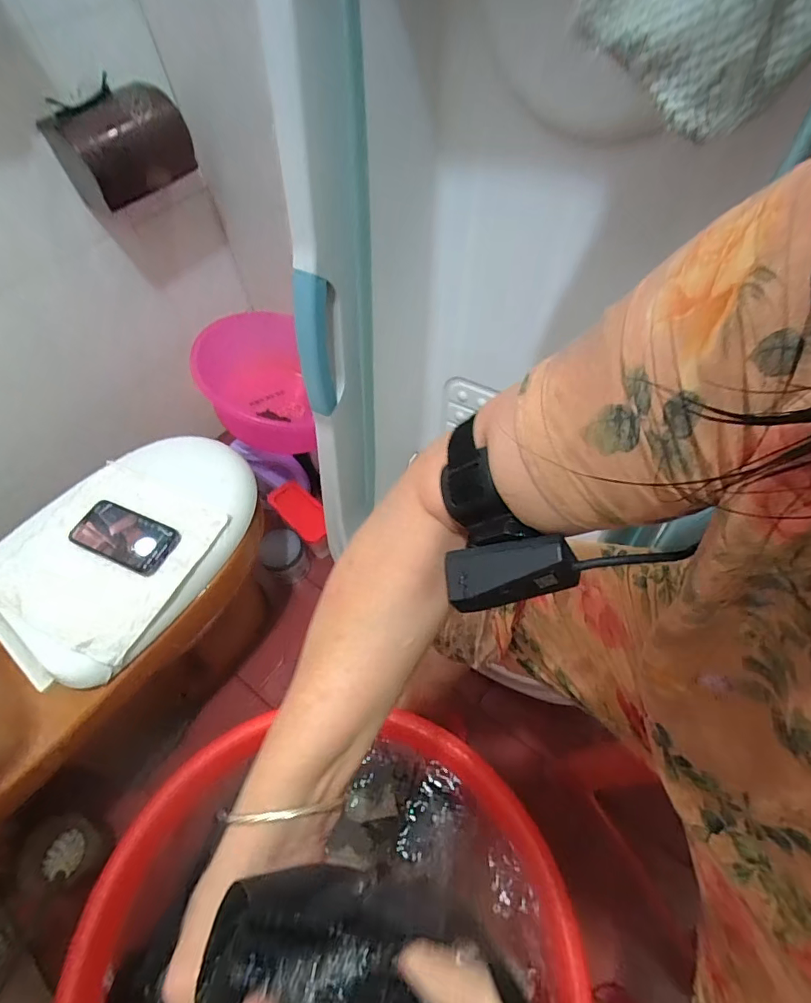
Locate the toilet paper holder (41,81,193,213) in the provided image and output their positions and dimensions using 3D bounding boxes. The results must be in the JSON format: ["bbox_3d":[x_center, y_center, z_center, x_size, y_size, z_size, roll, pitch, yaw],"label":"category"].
[{"bbox_3d":[-0.505,-0.645,0.879,0.115,0.128,0.216,36,65,26],"label":"toilet paper holder"}]

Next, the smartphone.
[{"bbox_3d":[-0.426,0.049,0.725,0.165,0.008,0.080,17,58,16],"label":"smartphone"}]

